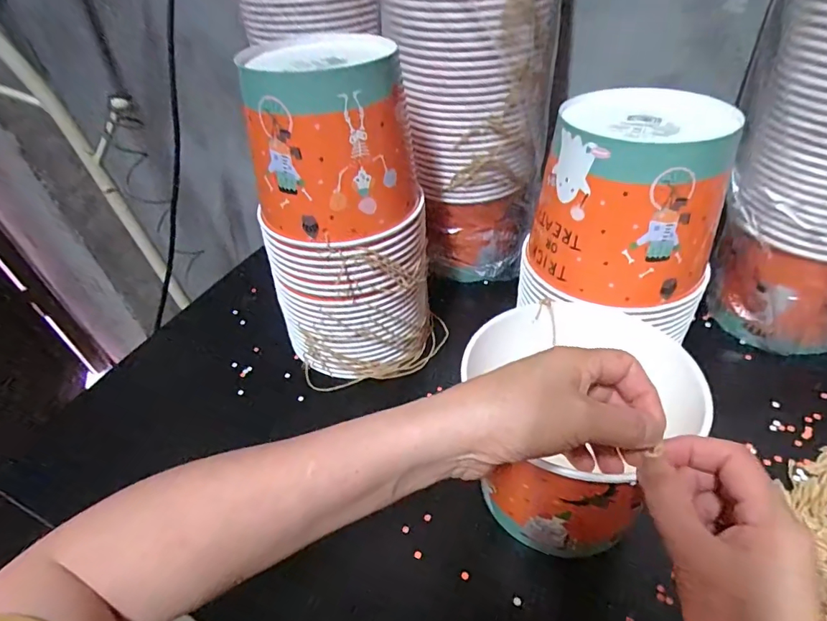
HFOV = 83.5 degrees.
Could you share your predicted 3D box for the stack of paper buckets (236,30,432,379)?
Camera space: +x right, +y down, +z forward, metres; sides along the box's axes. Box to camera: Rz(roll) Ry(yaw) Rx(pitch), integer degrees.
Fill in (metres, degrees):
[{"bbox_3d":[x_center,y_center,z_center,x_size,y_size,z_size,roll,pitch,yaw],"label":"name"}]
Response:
[{"bbox_3d":[-0.069,-0.087,0.462,0.158,0.296,0.146,-8,42,-1],"label":"stack of paper buckets"}]

